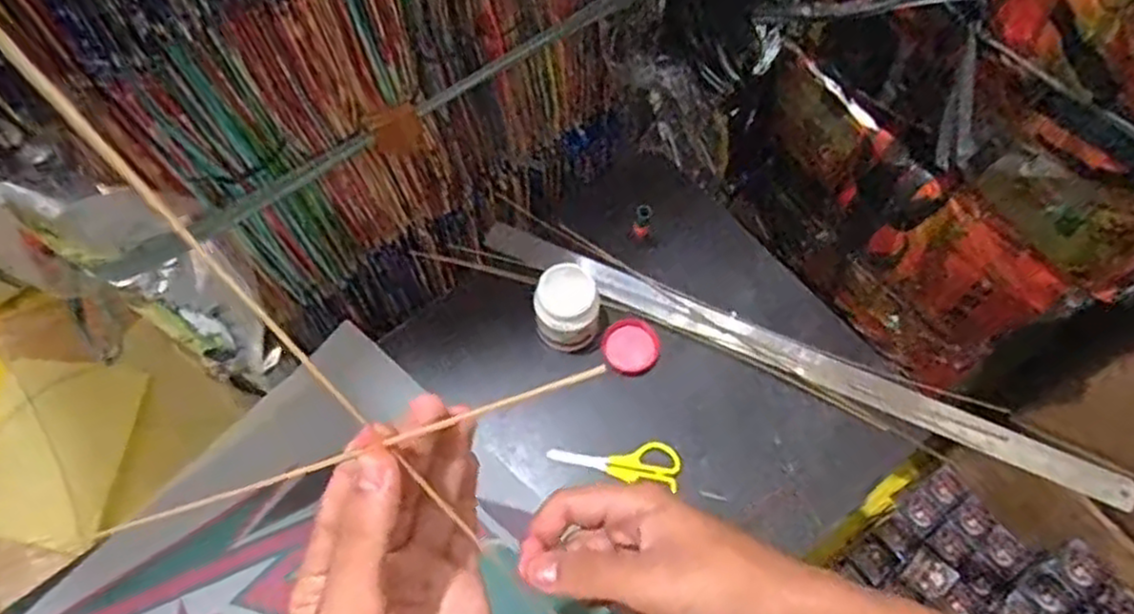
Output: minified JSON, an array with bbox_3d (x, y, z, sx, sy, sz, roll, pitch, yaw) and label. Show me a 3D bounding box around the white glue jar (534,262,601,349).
[{"bbox_3d":[0.001,0.003,0.669,0.057,0.079,0.053,0,65,1],"label":"white glue jar"}]

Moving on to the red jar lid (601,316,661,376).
[{"bbox_3d":[0.061,0.038,0.702,0.053,0.008,0.056,0,65,1],"label":"red jar lid"}]

